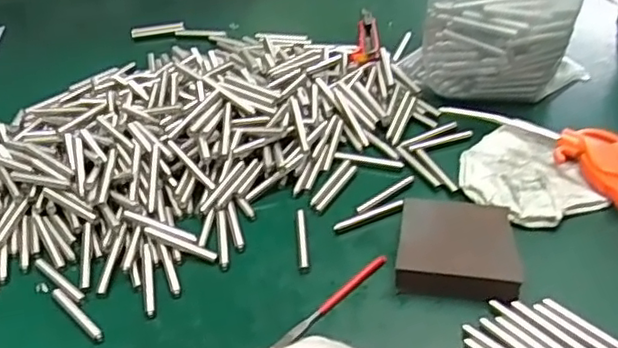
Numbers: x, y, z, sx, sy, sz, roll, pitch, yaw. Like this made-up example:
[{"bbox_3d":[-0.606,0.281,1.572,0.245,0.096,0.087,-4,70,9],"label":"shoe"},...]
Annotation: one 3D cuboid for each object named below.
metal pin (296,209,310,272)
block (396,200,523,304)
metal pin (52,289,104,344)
[{"bbox_3d":[-0.005,0.048,0.474,0.008,0.004,0.057,-5,41,1],"label":"metal pin"},{"bbox_3d":[0.103,0.049,0.439,0.078,0.023,0.070,4,42,10],"label":"block"},{"bbox_3d":[-0.160,0.096,0.439,0.061,0.004,0.008,31,53,34],"label":"metal pin"}]

